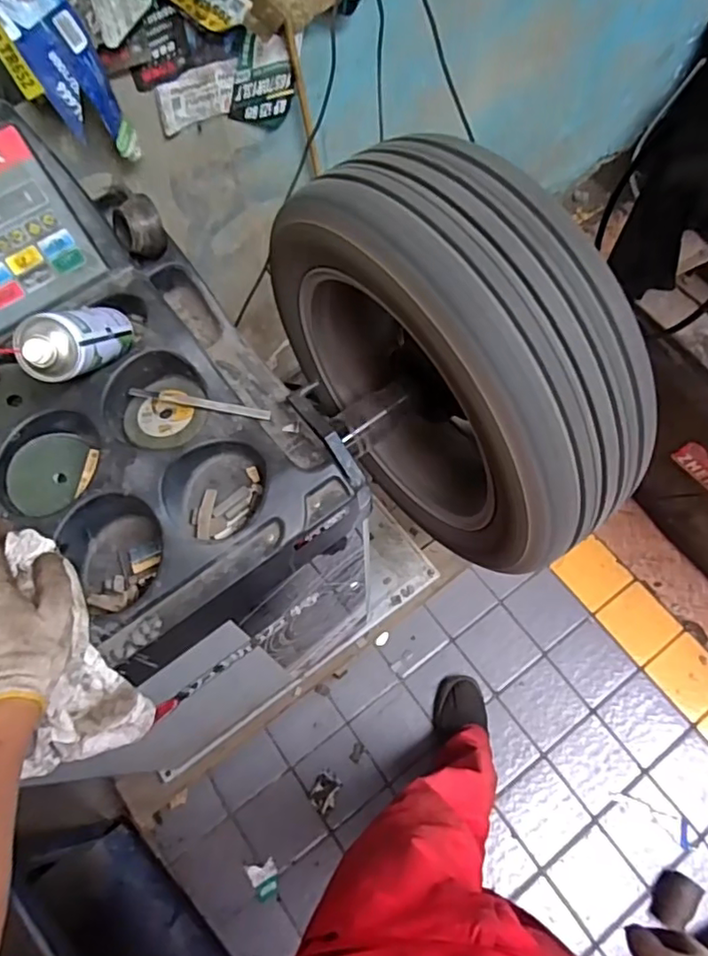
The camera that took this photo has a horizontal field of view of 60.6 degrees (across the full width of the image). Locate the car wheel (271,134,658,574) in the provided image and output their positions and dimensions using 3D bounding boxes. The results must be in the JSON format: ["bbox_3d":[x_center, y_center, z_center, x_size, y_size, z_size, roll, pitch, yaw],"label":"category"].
[{"bbox_3d":[0.113,-0.144,0.819,0.253,0.457,0.552,-33,68,-12],"label":"car wheel"}]

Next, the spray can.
[{"bbox_3d":[-0.284,-0.147,0.641,0.060,0.183,0.066,10,111,7],"label":"spray can"}]

